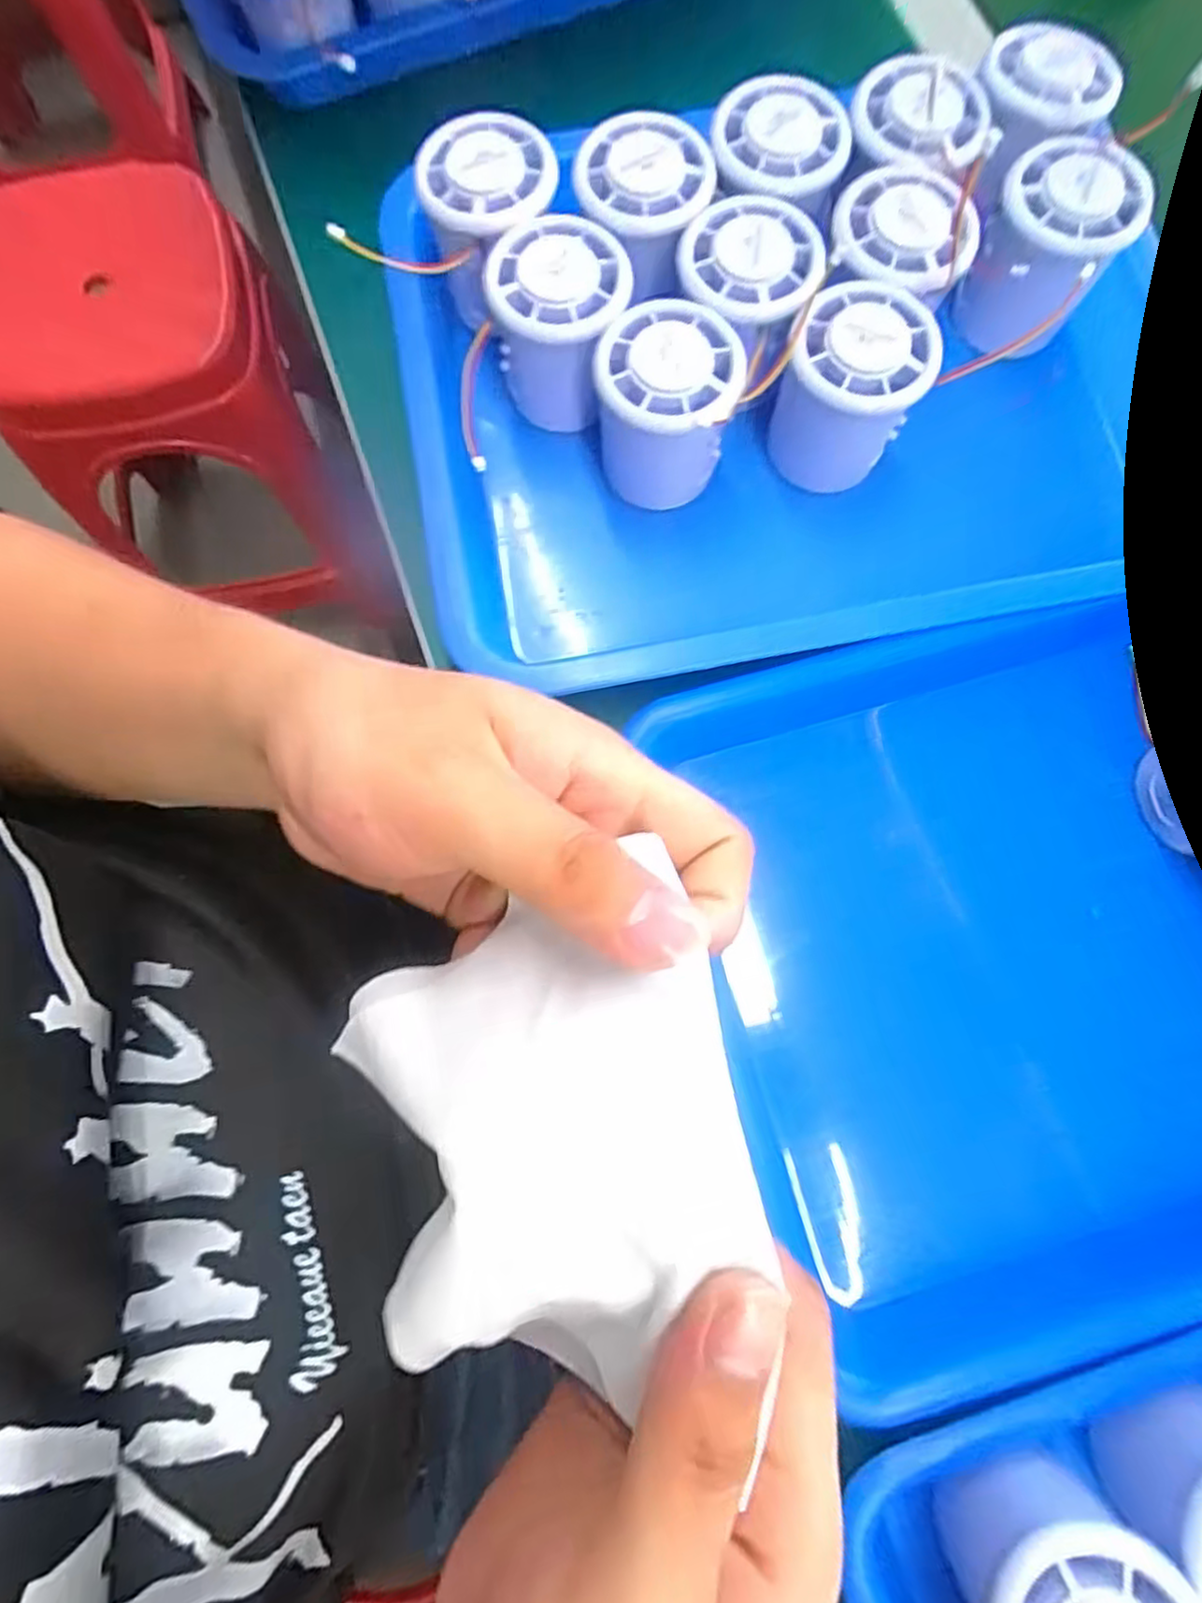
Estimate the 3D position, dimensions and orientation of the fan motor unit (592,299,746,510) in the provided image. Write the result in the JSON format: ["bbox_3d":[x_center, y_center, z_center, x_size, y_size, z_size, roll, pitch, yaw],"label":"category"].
[{"bbox_3d":[0.025,-0.157,0.281,0.053,0.057,0.049,0,78,-1],"label":"fan motor unit"}]

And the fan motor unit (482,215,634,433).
[{"bbox_3d":[-0.016,-0.198,0.290,0.056,0.055,0.051,26,79,4],"label":"fan motor unit"}]

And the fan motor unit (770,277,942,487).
[{"bbox_3d":[0.100,-0.164,0.282,0.051,0.057,0.053,0,78,-1],"label":"fan motor unit"}]

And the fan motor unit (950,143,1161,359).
[{"bbox_3d":[0.185,-0.230,0.290,0.055,0.047,0.063,32,79,6],"label":"fan motor unit"}]

